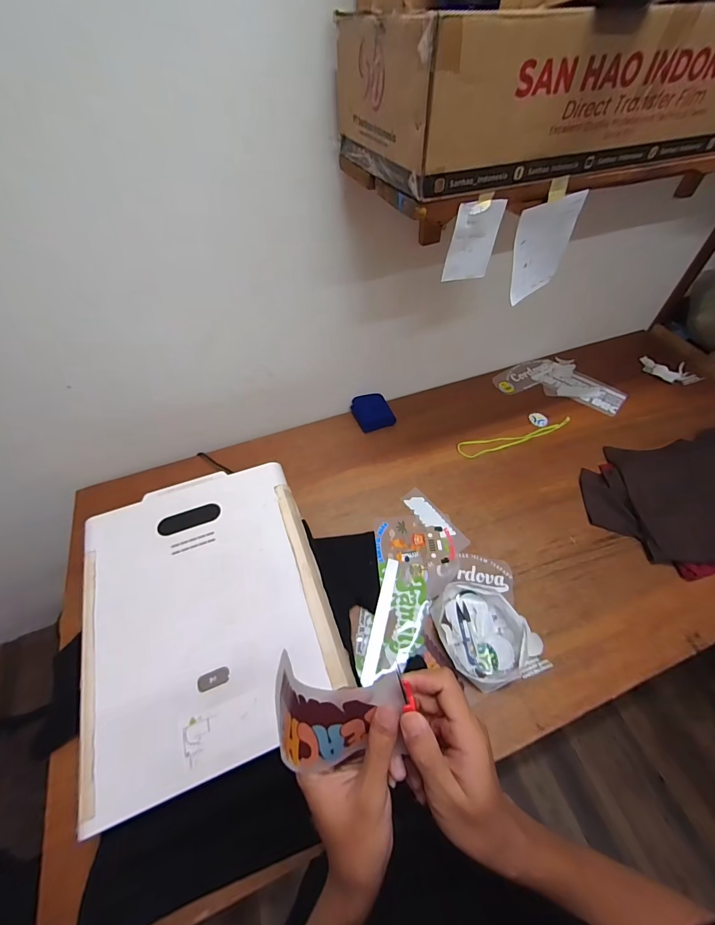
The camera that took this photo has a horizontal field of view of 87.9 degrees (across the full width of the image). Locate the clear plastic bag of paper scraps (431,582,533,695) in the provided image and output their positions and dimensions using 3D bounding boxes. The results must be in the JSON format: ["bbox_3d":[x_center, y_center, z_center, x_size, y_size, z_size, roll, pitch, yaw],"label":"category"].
[{"bbox_3d":[0.253,0.346,0.765,0.163,0.045,0.197,-21,57,-13],"label":"clear plastic bag of paper scraps"}]

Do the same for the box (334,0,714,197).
[{"bbox_3d":[0.307,-0.563,0.542,0.612,0.145,0.276,-17,56,-12],"label":"box"}]

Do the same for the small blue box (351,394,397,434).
[{"bbox_3d":[0.046,-0.157,1.133,0.110,0.040,0.124,-21,57,-13],"label":"small blue box"}]

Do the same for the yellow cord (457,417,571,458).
[{"bbox_3d":[0.472,-0.071,1.095,0.371,0.012,0.053,-13,62,-9],"label":"yellow cord"}]

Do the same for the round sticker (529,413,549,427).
[{"bbox_3d":[0.557,-0.133,1.138,0.050,0.007,0.060,-8,55,-5],"label":"round sticker"}]

